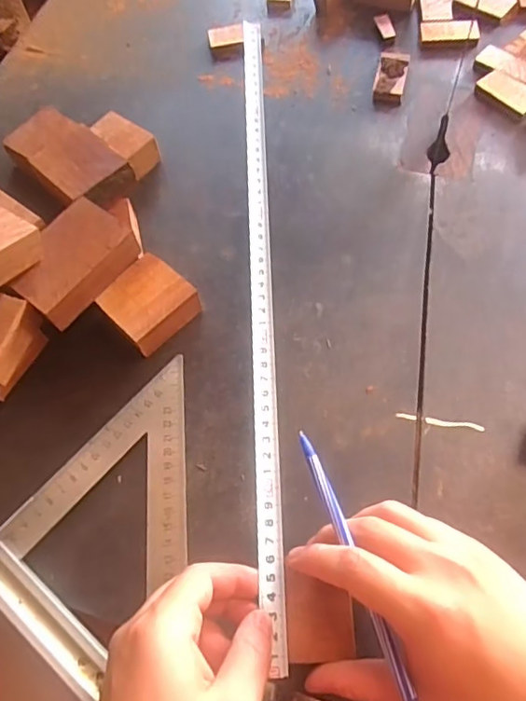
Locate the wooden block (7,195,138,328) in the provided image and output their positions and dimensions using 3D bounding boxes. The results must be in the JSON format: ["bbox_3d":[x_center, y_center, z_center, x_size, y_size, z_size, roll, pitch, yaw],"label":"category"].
[{"bbox_3d":[-0.138,-0.064,0.409,0.057,0.026,0.085,37,72,19],"label":"wooden block"}]

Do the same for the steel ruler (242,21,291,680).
[{"bbox_3d":[-0.002,-0.052,0.393,0.016,0.004,0.483,6,66,-19],"label":"steel ruler"}]

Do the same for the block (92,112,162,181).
[{"bbox_3d":[-0.123,-0.177,0.494,0.059,0.034,0.043,31,69,17],"label":"block"}]

